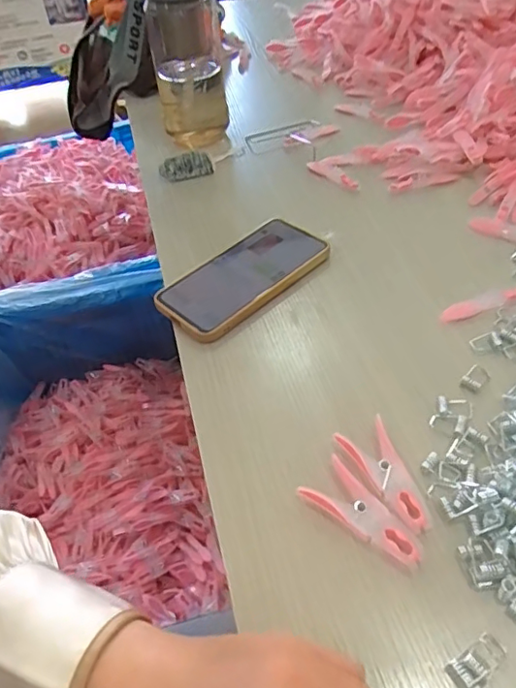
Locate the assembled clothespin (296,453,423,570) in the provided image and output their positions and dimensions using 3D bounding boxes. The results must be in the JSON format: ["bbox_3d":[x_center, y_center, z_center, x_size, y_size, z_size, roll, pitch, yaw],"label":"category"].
[{"bbox_3d":[0.064,0.102,0.329,0.076,0.012,0.034,34,58,31],"label":"assembled clothespin"}]

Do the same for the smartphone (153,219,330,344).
[{"bbox_3d":[-0.012,-0.063,0.492,0.160,0.012,0.076,-36,54,-25],"label":"smartphone"}]

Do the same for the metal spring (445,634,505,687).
[{"bbox_3d":[0.111,0.163,0.277,0.032,0.012,0.015,-26,50,-18],"label":"metal spring"}]

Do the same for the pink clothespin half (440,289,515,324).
[{"bbox_3d":[0.186,-0.034,0.452,0.082,0.004,0.017,-19,48,-12],"label":"pink clothespin half"}]

